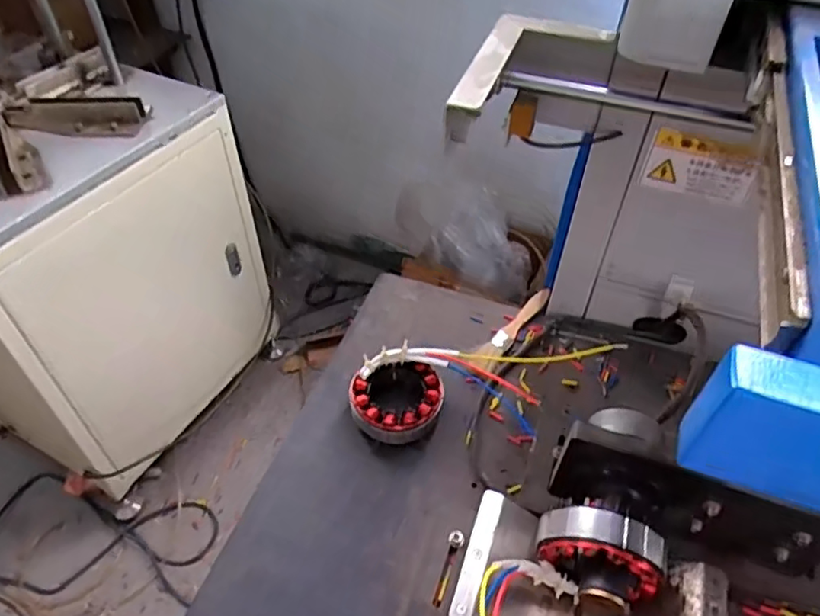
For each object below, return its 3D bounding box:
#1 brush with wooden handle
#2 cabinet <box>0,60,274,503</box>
[{"bbox_3d":[0.111,0.025,0.655,0.026,0.015,0.142,34,56,26],"label":"brush with wooden handle"},{"bbox_3d":[-0.686,-0.097,1.235,0.513,0.680,0.530,22,51,18],"label":"cabinet"}]

